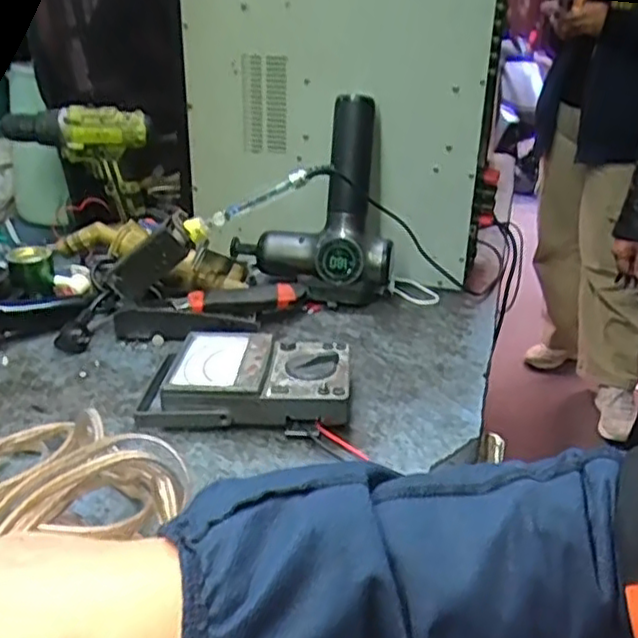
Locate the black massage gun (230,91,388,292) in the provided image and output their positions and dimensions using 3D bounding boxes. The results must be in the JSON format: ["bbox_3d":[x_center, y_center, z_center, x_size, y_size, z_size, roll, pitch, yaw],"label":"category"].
[{"bbox_3d":[-0.001,-0.145,0.843,0.187,0.241,0.081,11,27,20],"label":"black massage gun"}]

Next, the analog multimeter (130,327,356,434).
[{"bbox_3d":[-0.066,0.059,0.640,0.191,0.047,0.118,3,26,3],"label":"analog multimeter"}]

